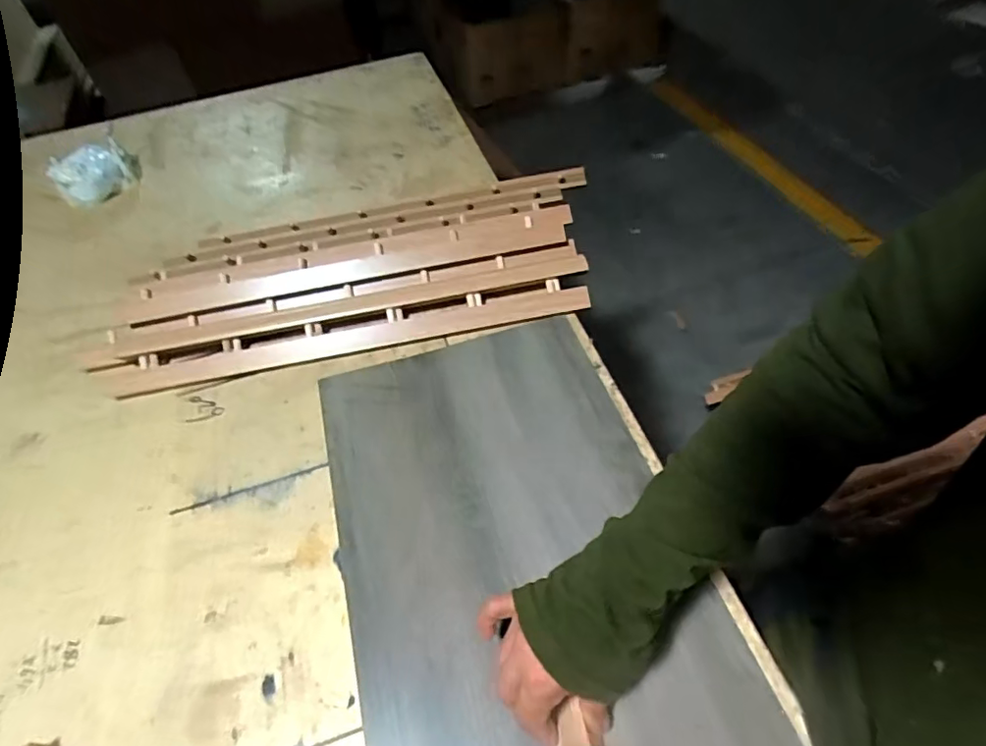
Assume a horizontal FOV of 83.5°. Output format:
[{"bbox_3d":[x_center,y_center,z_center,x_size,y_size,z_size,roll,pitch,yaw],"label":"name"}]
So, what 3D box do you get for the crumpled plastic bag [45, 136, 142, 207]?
[{"bbox_3d":[-0.649,-0.330,0.897,0.118,0.051,0.101,-29,54,-16],"label":"crumpled plastic bag"}]

